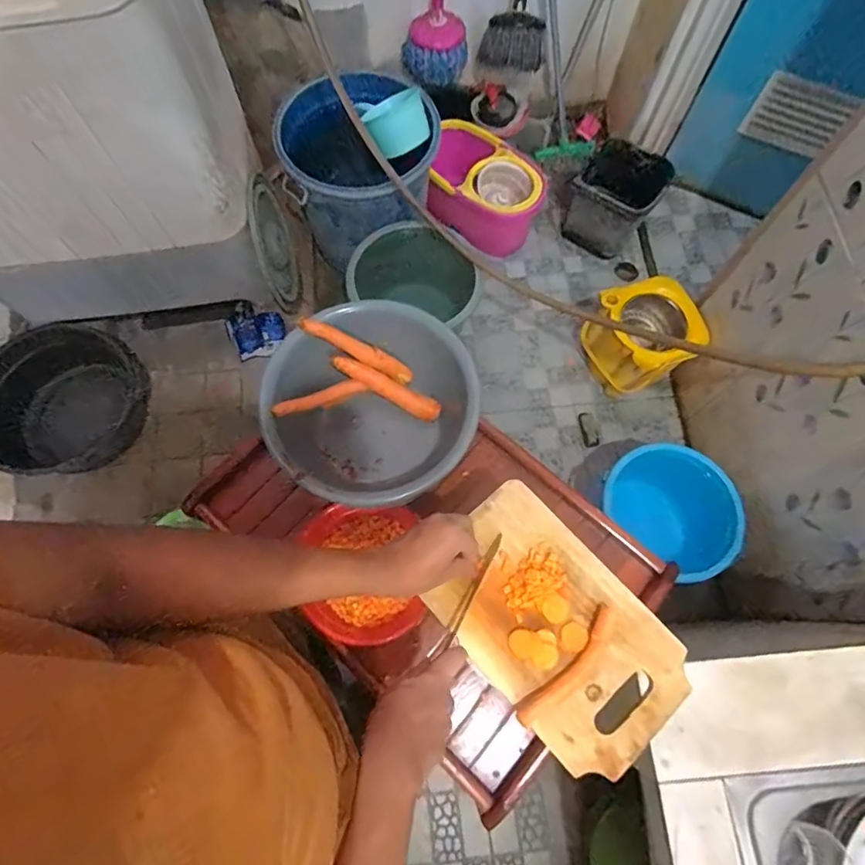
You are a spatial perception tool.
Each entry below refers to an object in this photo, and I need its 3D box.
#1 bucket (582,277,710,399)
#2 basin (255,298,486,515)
[{"bbox_3d":[0.575,-0.258,1.419,0.202,0.265,0.255,-24,73,-8],"label":"bucket"},{"bbox_3d":[-0.085,-0.026,0.785,0.289,0.160,0.297,0,71,0],"label":"basin"}]

